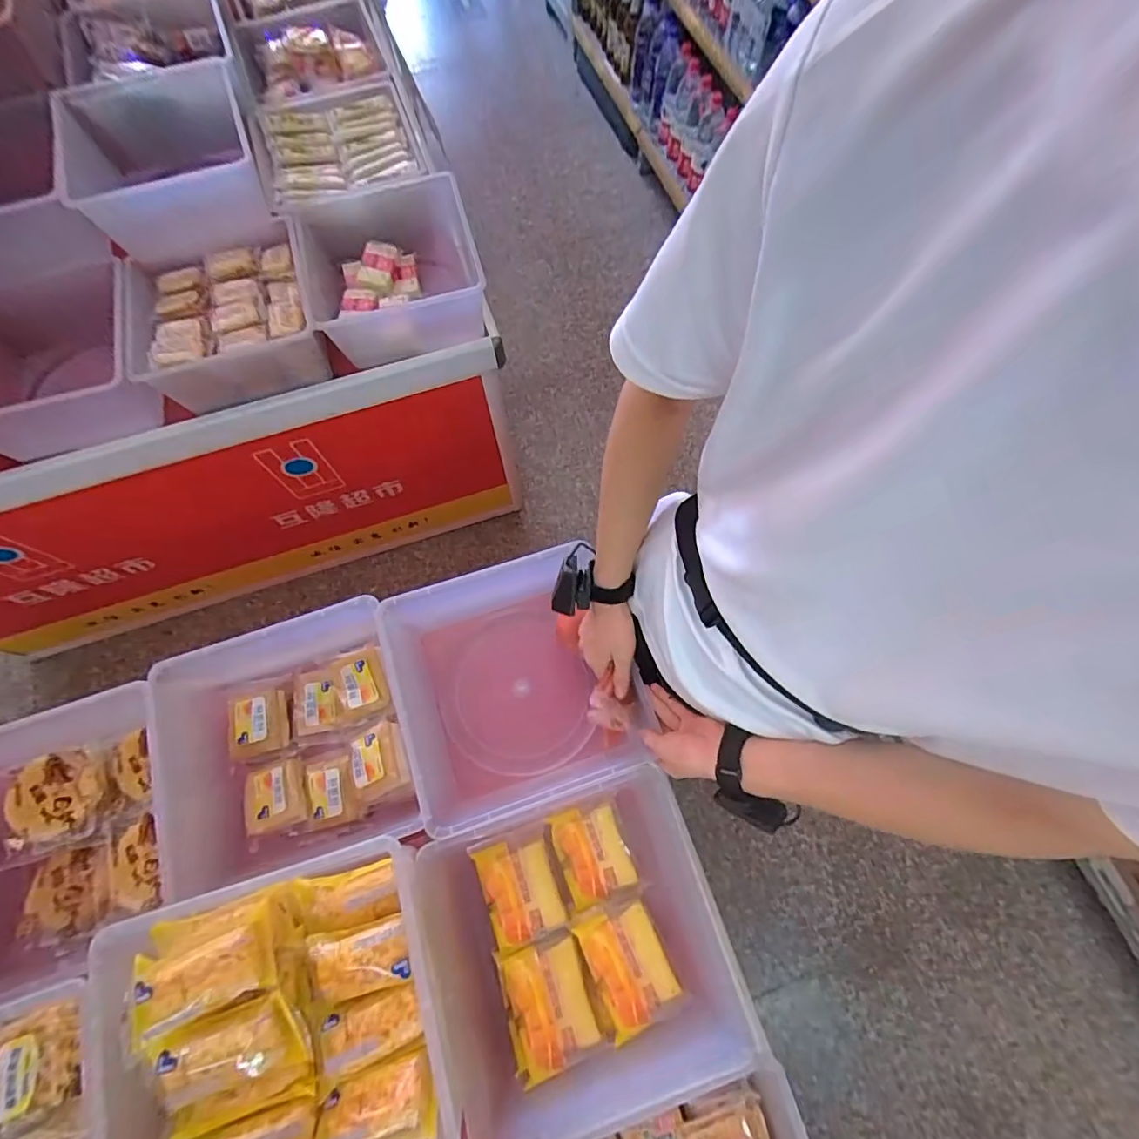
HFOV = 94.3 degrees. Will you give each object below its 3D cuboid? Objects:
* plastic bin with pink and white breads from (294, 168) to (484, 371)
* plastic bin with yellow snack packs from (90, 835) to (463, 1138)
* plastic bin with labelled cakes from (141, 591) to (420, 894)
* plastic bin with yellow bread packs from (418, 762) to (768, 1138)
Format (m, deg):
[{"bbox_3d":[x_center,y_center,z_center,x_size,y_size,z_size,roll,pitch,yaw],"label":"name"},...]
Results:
[{"bbox_3d":[-0.319,-0.534,0.992,0.305,0.177,0.306,-15,71,-5],"label":"plastic bin with pink and white breads"},{"bbox_3d":[-0.270,0.452,0.501,0.288,0.087,0.294,-17,71,-5],"label":"plastic bin with yellow snack packs"},{"bbox_3d":[-0.375,0.233,0.690,0.306,0.118,0.278,-19,71,-6],"label":"plastic bin with labelled cakes"},{"bbox_3d":[0.007,0.431,0.630,0.343,0.116,0.286,-16,71,-5],"label":"plastic bin with yellow bread packs"}]

